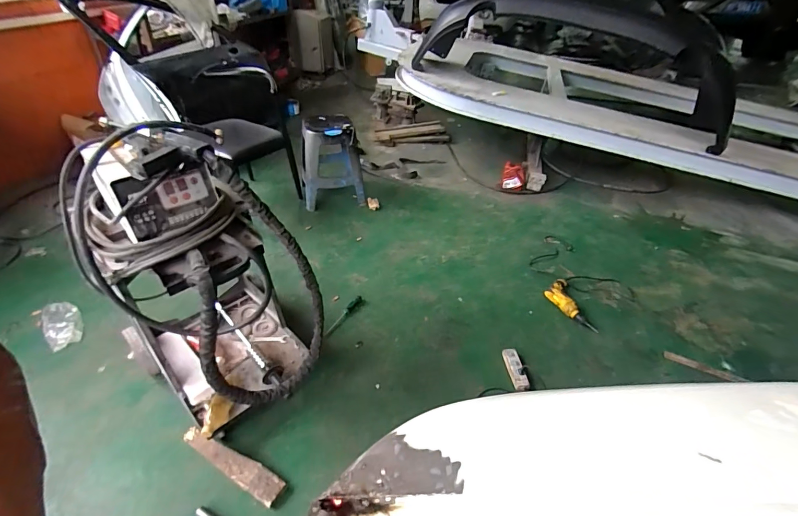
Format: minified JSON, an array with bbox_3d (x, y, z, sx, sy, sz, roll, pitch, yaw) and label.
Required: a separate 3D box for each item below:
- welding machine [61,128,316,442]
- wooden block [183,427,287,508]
[{"bbox_3d":[-0.585,0.061,1.157,0.462,0.793,0.627,-27,47,-32],"label":"welding machine"},{"bbox_3d":[-0.510,0.623,1.176,0.356,0.034,0.074,19,41,19],"label":"wooden block"}]

